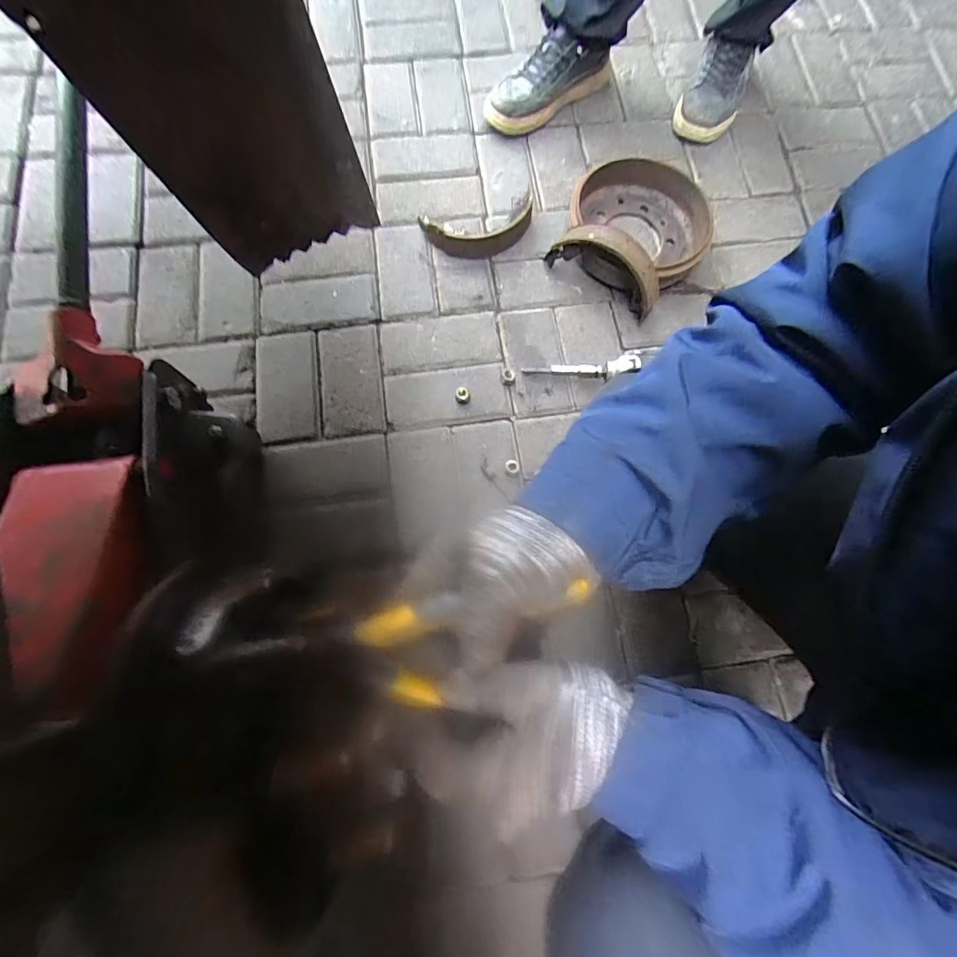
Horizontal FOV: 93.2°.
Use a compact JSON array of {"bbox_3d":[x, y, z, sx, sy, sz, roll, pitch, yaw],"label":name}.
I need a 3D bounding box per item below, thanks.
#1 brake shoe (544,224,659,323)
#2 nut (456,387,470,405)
[{"bbox_3d":[0.205,-0.345,0.730,0.196,0.100,0.052,31,76,6],"label":"brake shoe"},{"bbox_3d":[-0.024,-0.130,0.708,0.022,0.017,0.023,1,73,-2],"label":"nut"}]

